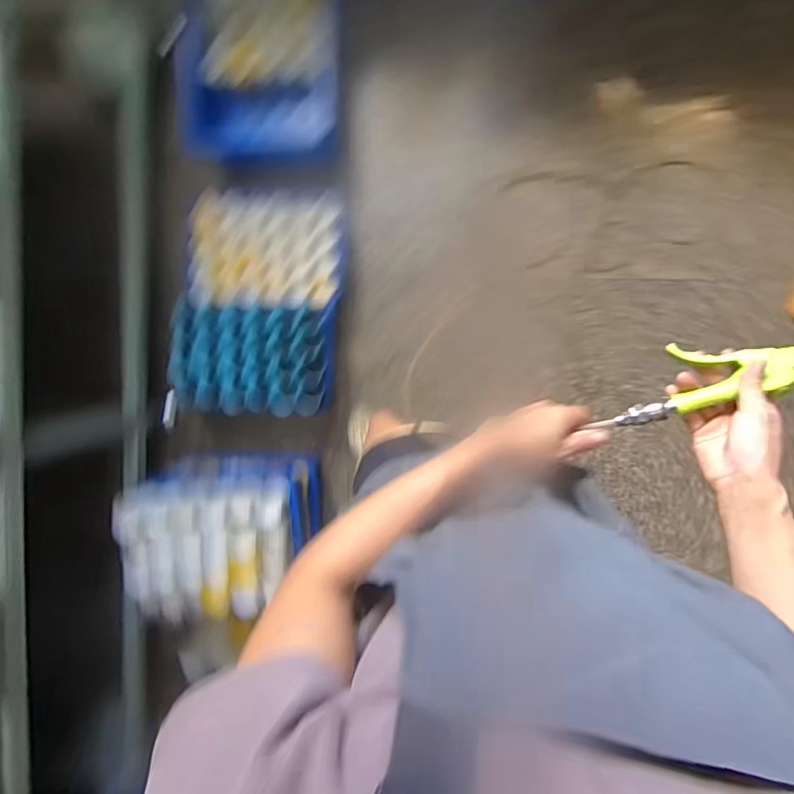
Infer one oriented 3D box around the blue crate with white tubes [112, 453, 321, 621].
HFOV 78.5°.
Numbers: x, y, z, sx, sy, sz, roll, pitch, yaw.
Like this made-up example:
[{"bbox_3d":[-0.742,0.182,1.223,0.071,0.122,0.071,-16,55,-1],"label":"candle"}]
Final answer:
[{"bbox_3d":[-0.416,0.329,1.200,0.376,0.325,0.301,-2,95,6],"label":"blue crate with white tubes"}]

